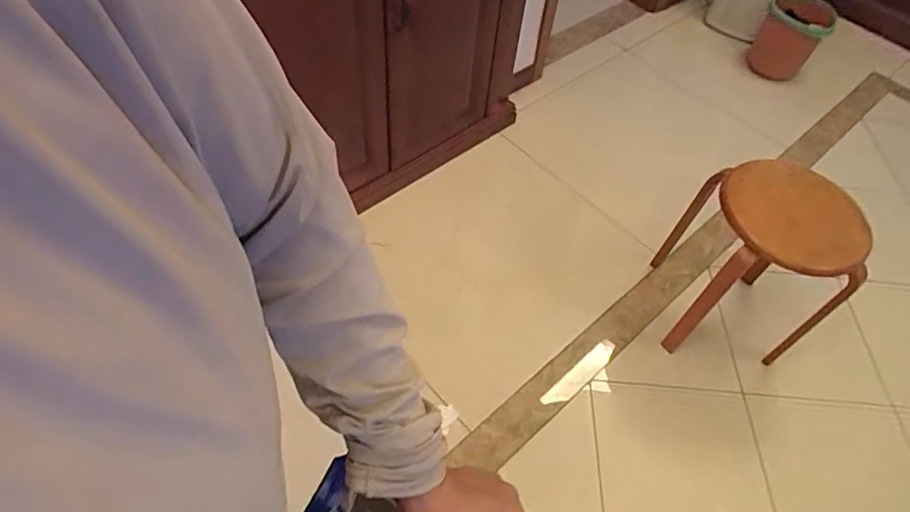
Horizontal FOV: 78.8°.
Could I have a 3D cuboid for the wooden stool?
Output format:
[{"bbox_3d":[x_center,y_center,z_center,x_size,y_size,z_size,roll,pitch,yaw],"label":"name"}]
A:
[{"bbox_3d":[0.765,0.009,1.407,0.329,0.423,0.362,12,54,4],"label":"wooden stool"}]

